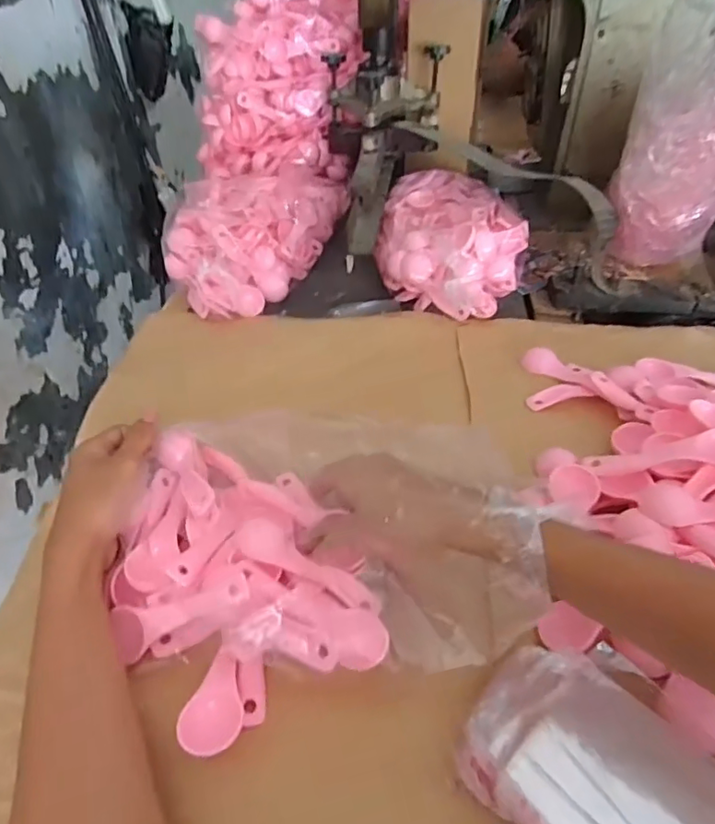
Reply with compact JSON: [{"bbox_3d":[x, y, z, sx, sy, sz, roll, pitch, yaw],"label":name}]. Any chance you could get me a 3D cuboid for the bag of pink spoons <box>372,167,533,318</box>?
[{"bbox_3d":[0.124,-0.227,0.705,0.173,0.089,0.289,7,42,11],"label":"bag of pink spoons"}]

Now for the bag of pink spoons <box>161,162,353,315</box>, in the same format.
[{"bbox_3d":[-0.126,-0.233,0.711,0.146,0.101,0.305,12,43,16],"label":"bag of pink spoons"}]

